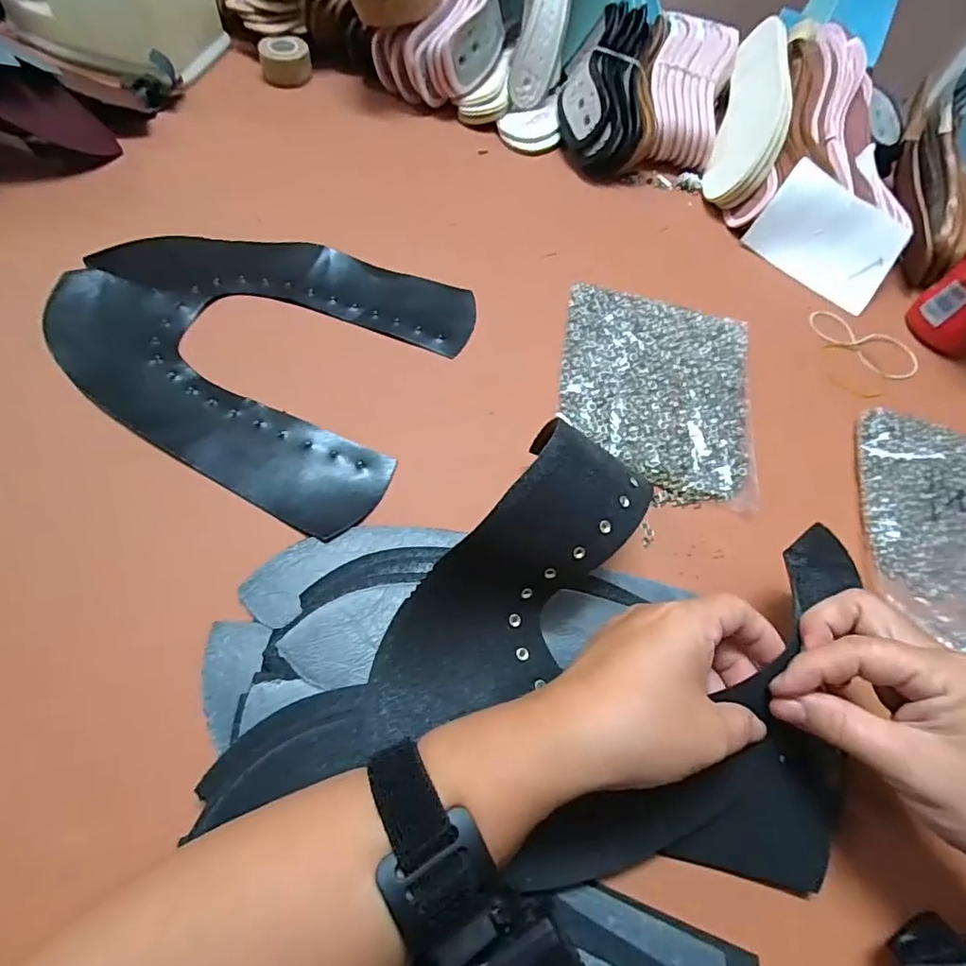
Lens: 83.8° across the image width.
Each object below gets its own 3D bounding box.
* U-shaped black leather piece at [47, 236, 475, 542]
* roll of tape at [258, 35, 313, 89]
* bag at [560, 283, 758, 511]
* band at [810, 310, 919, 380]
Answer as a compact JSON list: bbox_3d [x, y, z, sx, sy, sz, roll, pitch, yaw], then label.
[{"bbox_3d":[-0.157,-0.114,0.389,0.288,0.012,0.223,30,61,9],"label":"U-shaped black leather piece"},{"bbox_3d":[-0.203,-0.435,0.555,0.049,0.026,0.049,-8,62,-12],"label":"roll of tape"},{"bbox_3d":[0.131,-0.073,0.404,0.144,0.023,0.171,12,60,-1],"label":"bag"},{"bbox_3d":[0.331,-0.119,0.469,0.095,0.004,0.054,26,63,10],"label":"band"}]

